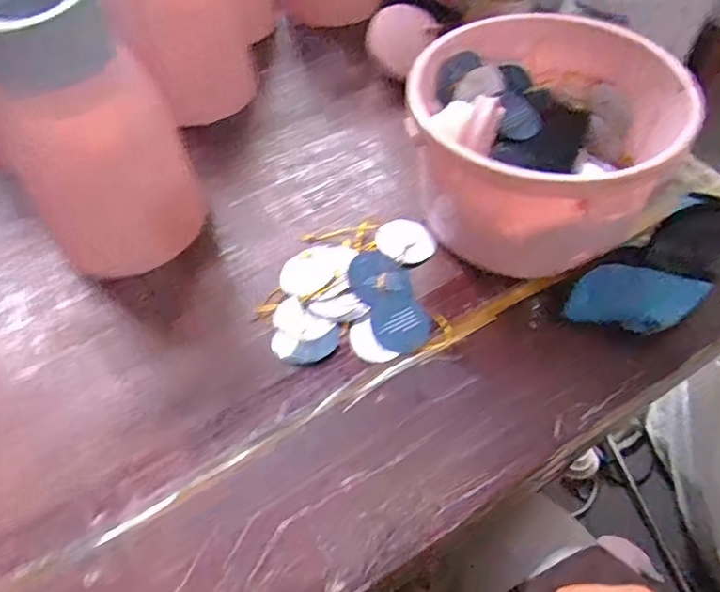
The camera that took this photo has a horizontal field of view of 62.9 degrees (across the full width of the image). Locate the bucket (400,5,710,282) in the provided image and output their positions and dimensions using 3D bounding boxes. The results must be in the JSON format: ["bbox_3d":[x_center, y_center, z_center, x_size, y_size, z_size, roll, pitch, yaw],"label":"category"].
[{"bbox_3d":[0.156,-0.127,0.518,0.206,0.144,0.203,-1,52,2],"label":"bucket"}]

